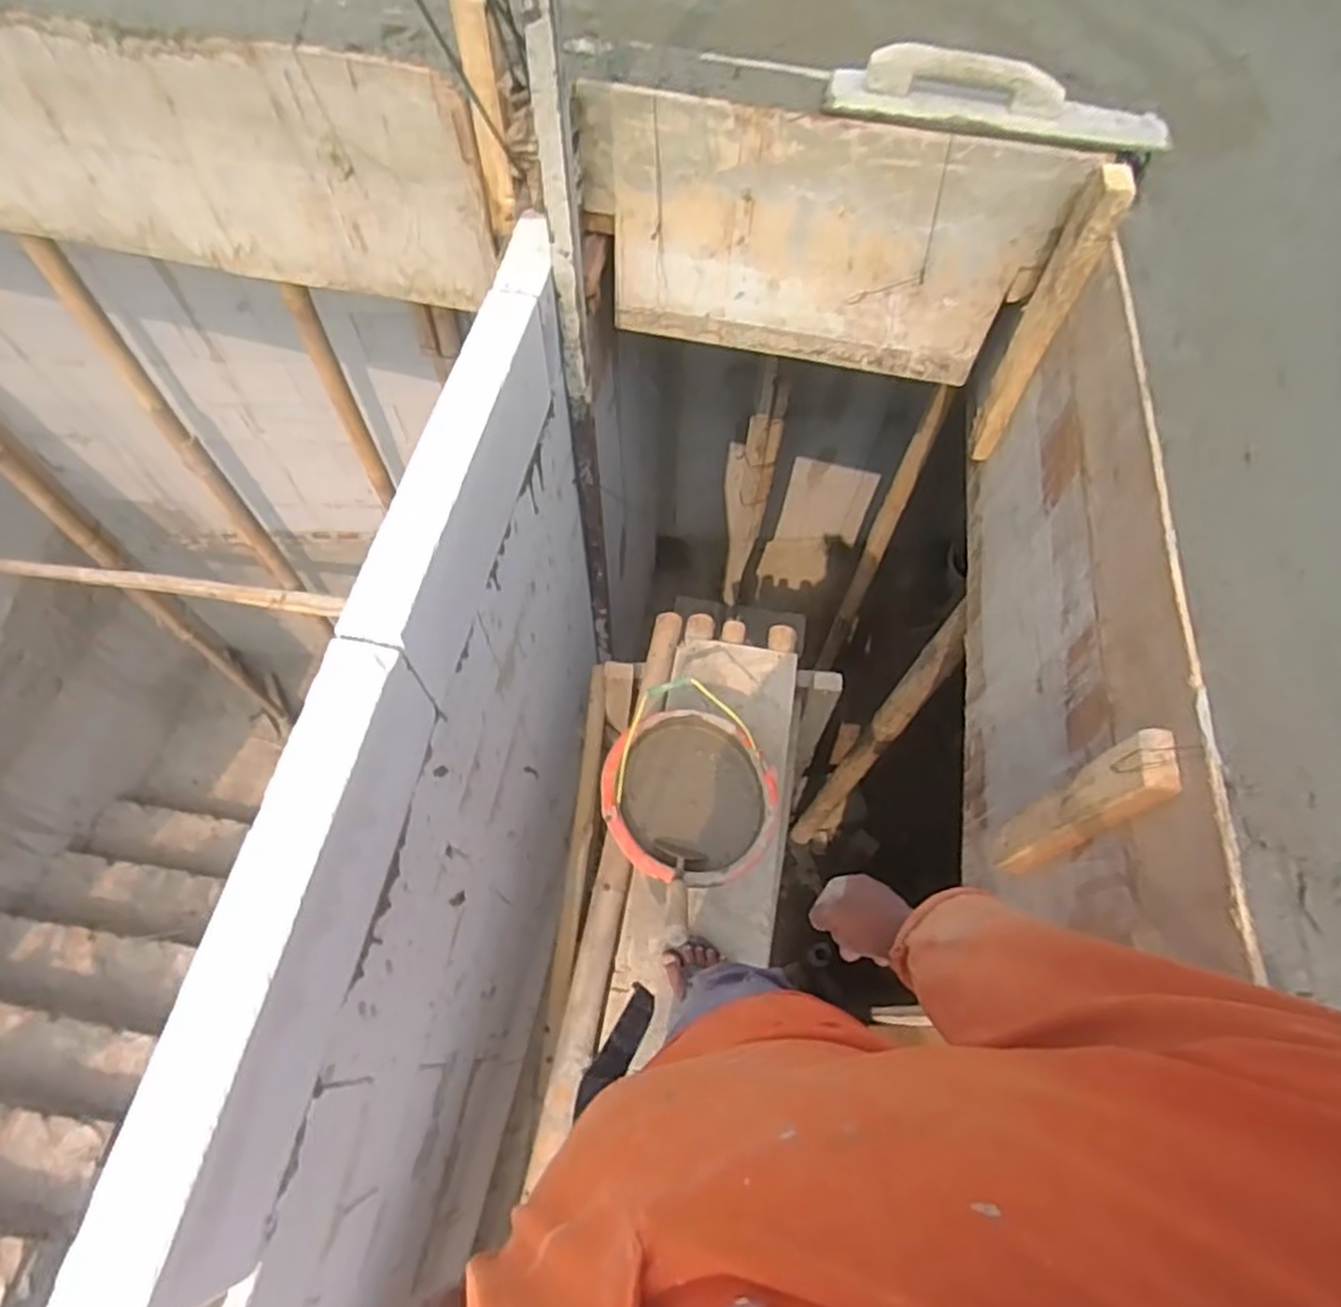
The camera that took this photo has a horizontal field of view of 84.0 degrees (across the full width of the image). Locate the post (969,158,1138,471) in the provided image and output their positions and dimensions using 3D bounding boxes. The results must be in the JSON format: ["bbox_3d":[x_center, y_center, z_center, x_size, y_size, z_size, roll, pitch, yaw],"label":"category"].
[{"bbox_3d":[0.535,-0.473,1.106,0.047,0.447,0.067,9,63,3],"label":"post"}]

